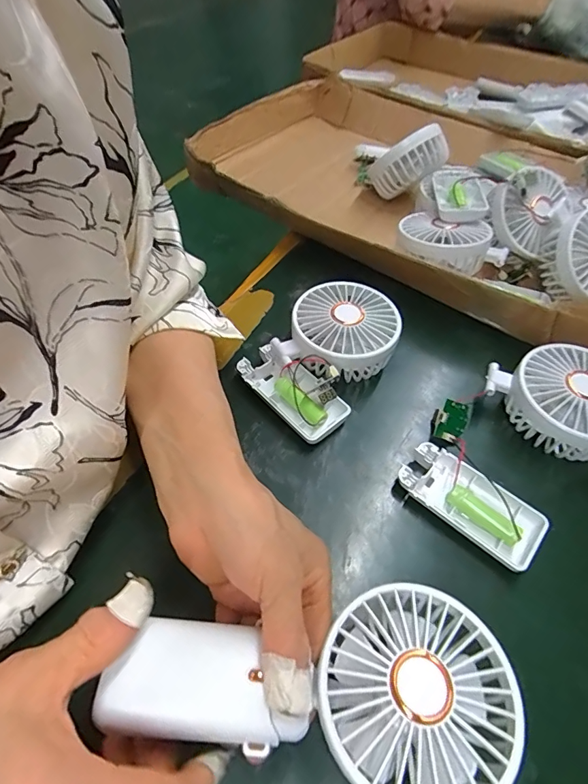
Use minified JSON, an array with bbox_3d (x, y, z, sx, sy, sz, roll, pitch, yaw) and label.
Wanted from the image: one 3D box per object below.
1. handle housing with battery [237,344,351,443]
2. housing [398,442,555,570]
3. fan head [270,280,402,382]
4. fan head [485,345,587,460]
[{"bbox_3d":[-0.002,-0.003,0.343,0.044,0.029,0.092,-36,62,-25],"label":"handle housing with battery"},{"bbox_3d":[0.118,0.075,0.297,0.094,0.018,0.044,35,59,23],"label":"housing"},{"bbox_3d":[0.040,-0.047,0.368,0.088,0.048,0.090,19,54,12],"label":"fan head"},{"bbox_3d":[0.201,0.010,0.331,0.088,0.048,0.082,1,53,-1],"label":"fan head"}]

